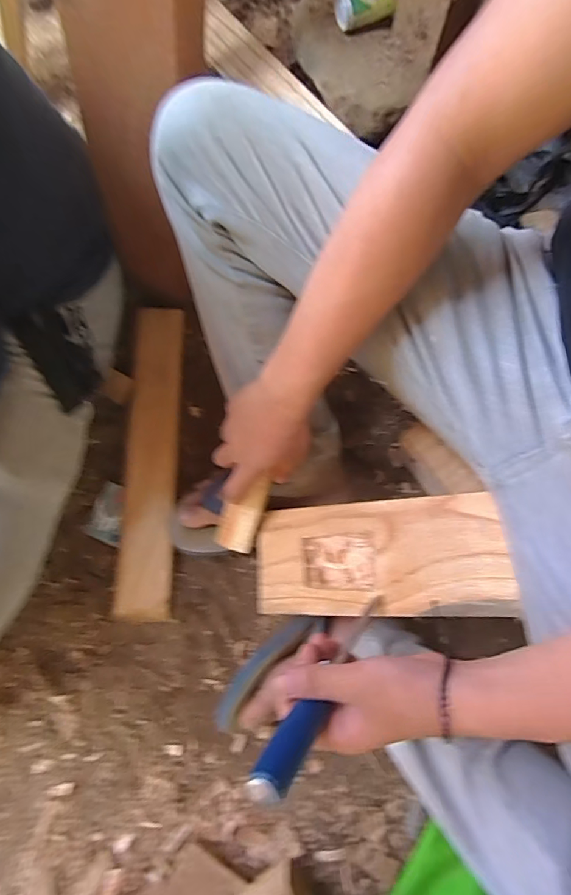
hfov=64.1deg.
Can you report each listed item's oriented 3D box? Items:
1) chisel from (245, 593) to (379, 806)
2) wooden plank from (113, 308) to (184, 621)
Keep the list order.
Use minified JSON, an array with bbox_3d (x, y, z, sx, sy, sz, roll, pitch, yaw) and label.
[{"bbox_3d":[0.037,0.178,0.357,0.022,0.238,0.020,-40,79,23],"label":"chisel"},{"bbox_3d":[-0.185,0.011,0.636,0.072,0.032,0.428,0,77,0],"label":"wooden plank"}]

